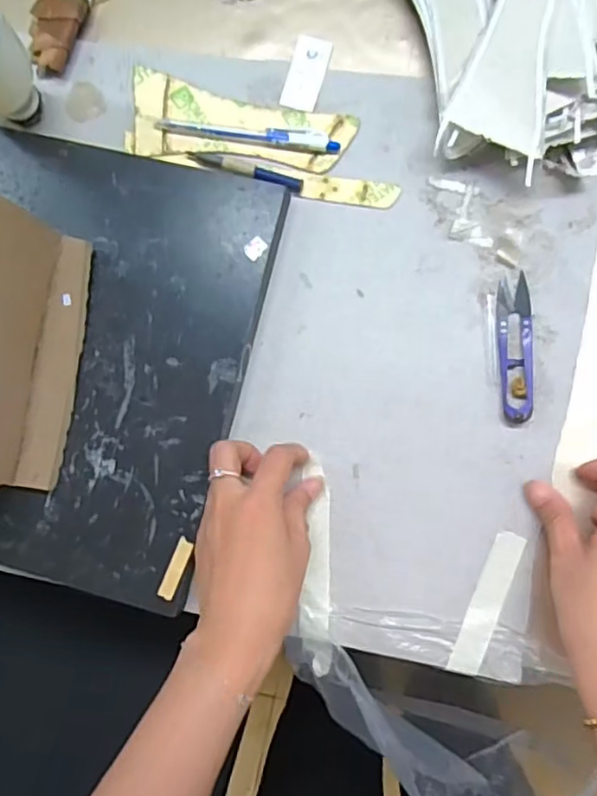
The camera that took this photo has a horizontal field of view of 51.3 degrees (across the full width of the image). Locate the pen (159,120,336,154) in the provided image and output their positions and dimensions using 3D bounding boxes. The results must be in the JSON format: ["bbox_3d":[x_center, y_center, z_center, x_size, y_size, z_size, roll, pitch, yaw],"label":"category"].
[{"bbox_3d":[-0.038,-0.191,0.451,0.135,0.010,0.014,7,88,6],"label":"pen"}]

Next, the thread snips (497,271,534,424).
[{"bbox_3d":[0.147,-0.033,0.422,0.022,0.008,0.097,0,88,5],"label":"thread snips"}]

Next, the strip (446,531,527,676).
[{"bbox_3d":[0.127,0.138,0.418,0.019,0.004,0.098,21,86,11],"label":"strip"}]

